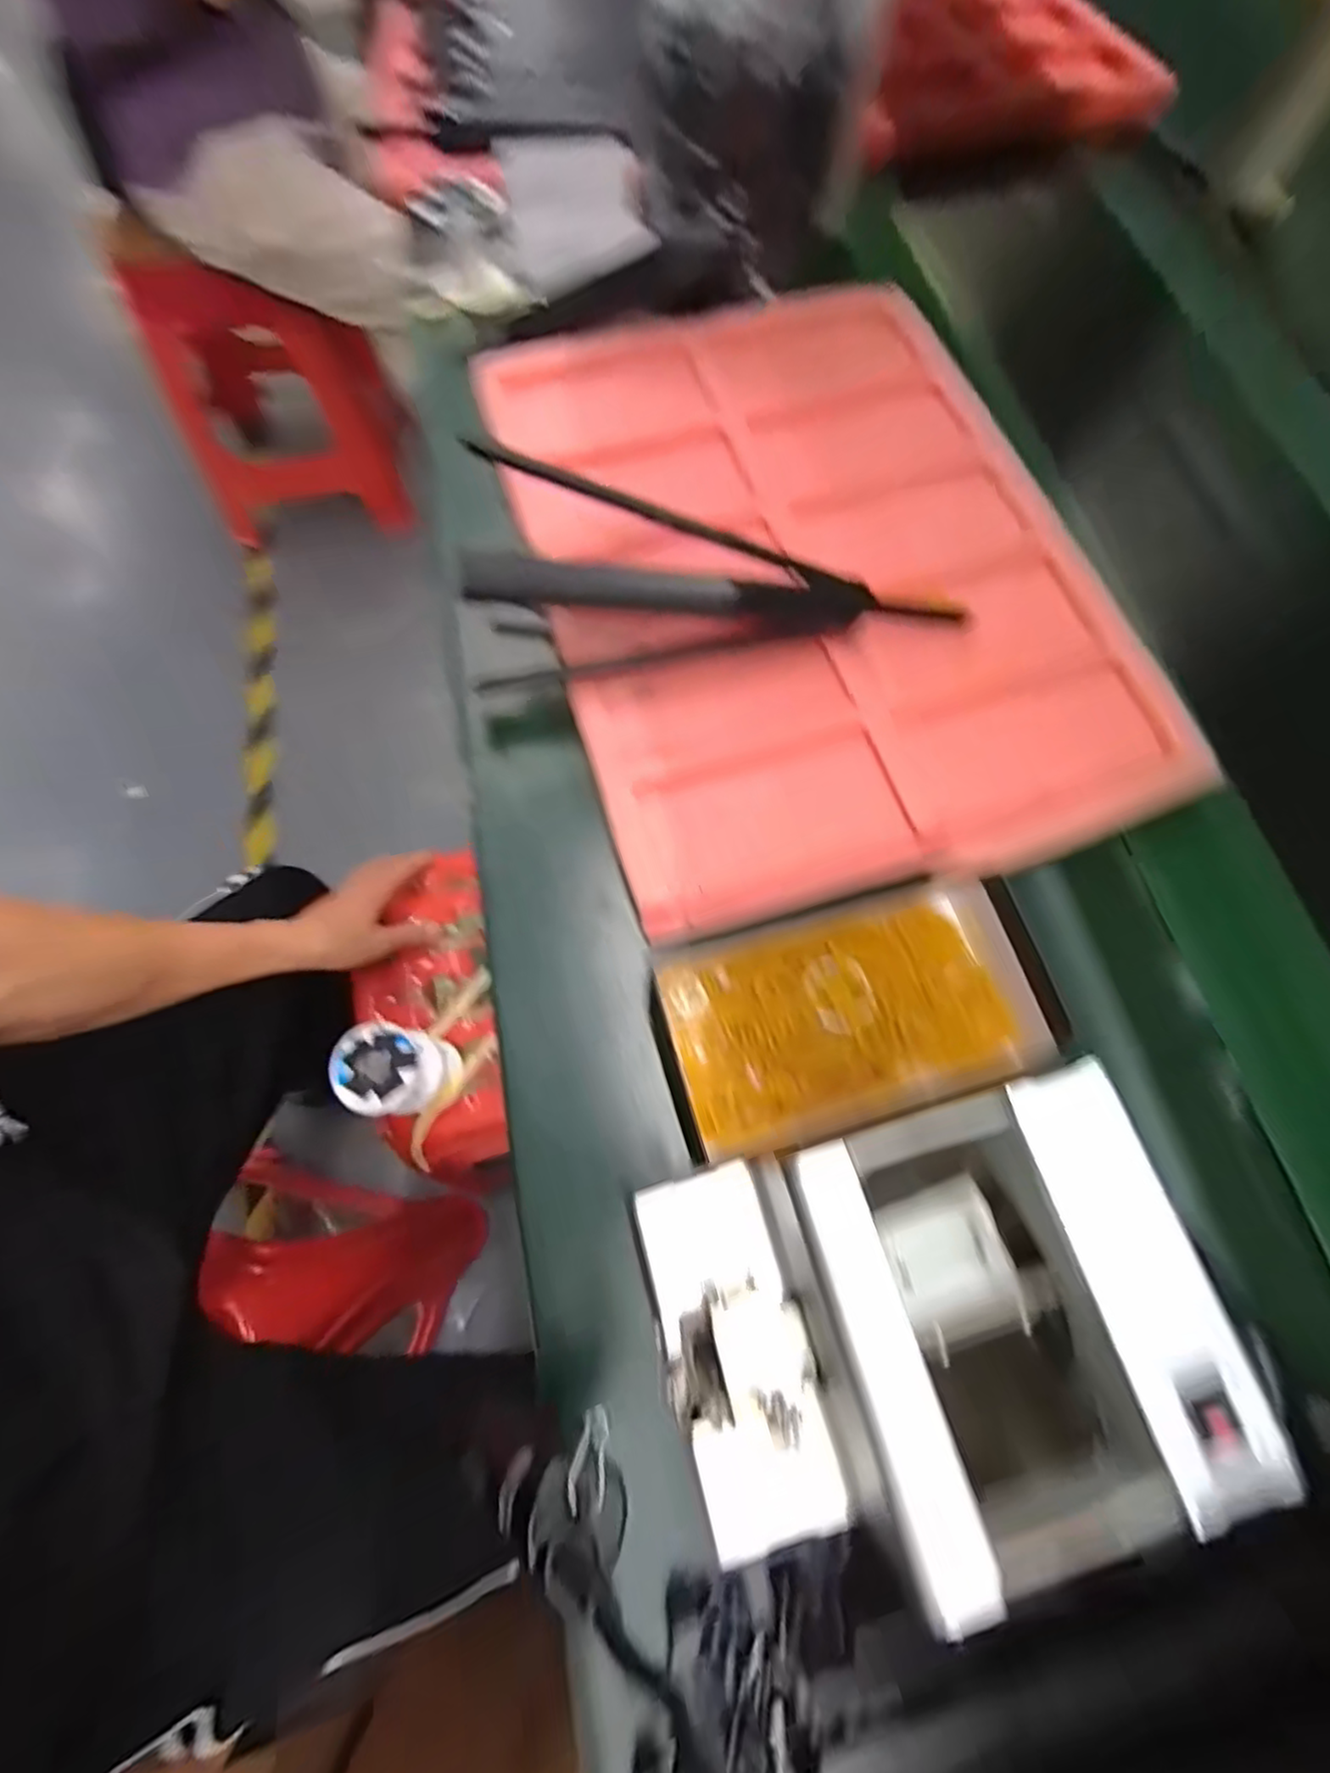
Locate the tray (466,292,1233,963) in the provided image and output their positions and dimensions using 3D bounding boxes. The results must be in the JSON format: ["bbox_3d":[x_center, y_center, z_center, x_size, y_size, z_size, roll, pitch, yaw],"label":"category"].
[{"bbox_3d":[0.100,-0.237,0.493,0.375,0.057,0.507,-16,72,-5],"label":"tray"}]

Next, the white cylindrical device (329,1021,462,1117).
[{"bbox_3d":[-0.218,0.154,0.555,0.058,0.122,0.066,11,70,1],"label":"white cylindrical device"}]

